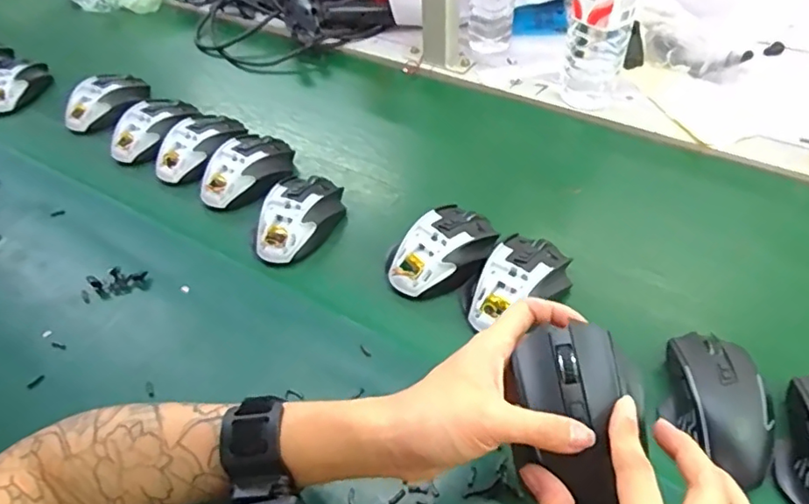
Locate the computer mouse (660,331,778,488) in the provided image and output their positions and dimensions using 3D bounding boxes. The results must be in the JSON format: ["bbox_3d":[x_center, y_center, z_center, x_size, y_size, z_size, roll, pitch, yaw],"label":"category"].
[{"bbox_3d":[0.231,0.108,0.418,0.065,0.038,0.101,11,49,13],"label":"computer mouse"}]

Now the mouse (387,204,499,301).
[{"bbox_3d":[0.037,-0.001,0.535,0.116,0.045,0.067,-34,54,-26],"label":"mouse"}]

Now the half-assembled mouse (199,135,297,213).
[{"bbox_3d":[-0.173,-0.093,0.635,0.074,0.038,0.113,18,51,19],"label":"half-assembled mouse"}]

